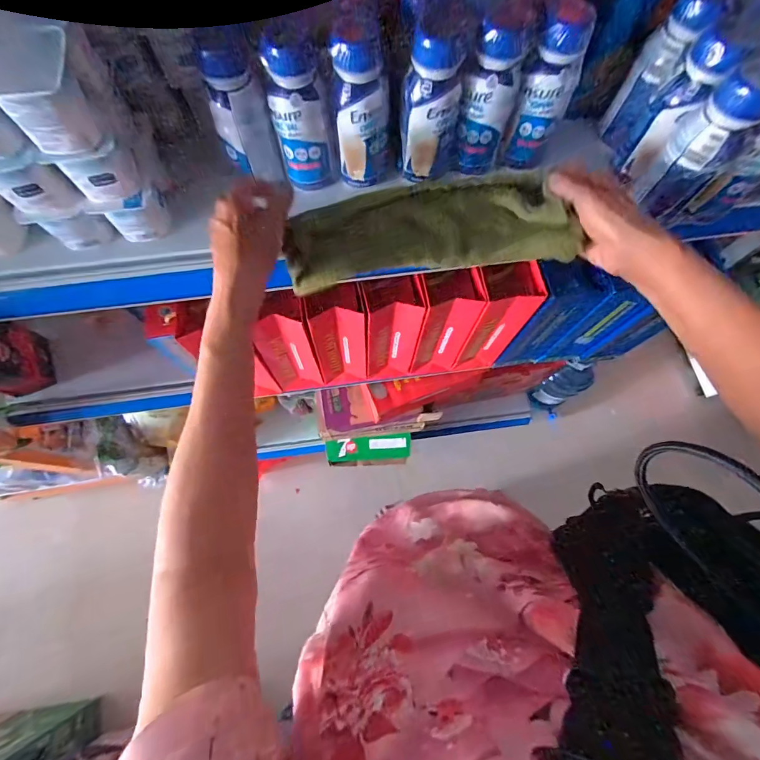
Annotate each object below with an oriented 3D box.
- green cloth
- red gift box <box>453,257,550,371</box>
[{"bbox_3d":[0.046,-0.143,0.357,0.265,0.033,0.081,-5,106,6],"label":"green cloth"},{"bbox_3d":[0.179,-0.095,0.621,0.082,0.248,0.067,-7,71,-3],"label":"red gift box"}]

